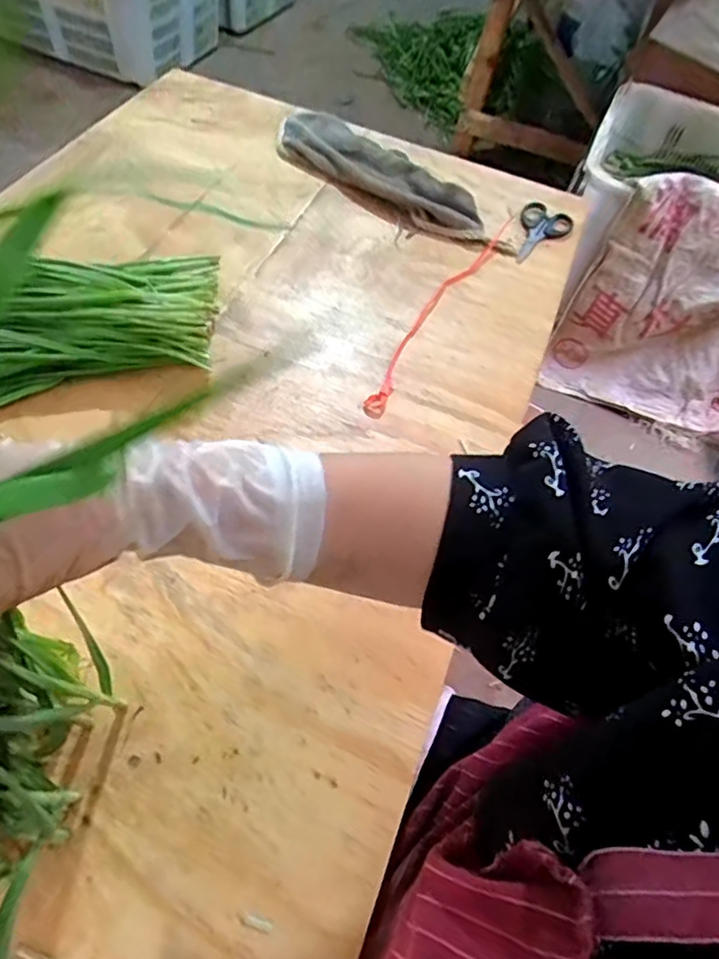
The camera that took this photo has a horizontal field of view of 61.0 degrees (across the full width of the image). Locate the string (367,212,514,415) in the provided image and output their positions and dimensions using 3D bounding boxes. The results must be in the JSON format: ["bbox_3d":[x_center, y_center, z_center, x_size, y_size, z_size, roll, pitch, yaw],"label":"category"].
[{"bbox_3d":[0.085,-0.182,0.629,0.026,0.010,0.337,27,57,11],"label":"string"}]

